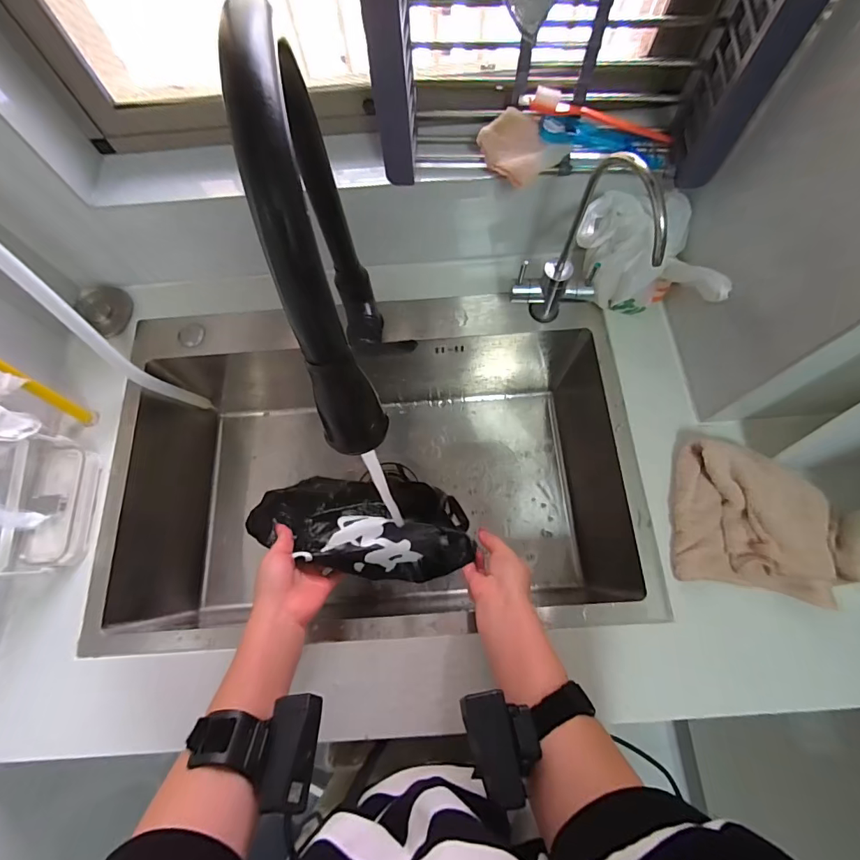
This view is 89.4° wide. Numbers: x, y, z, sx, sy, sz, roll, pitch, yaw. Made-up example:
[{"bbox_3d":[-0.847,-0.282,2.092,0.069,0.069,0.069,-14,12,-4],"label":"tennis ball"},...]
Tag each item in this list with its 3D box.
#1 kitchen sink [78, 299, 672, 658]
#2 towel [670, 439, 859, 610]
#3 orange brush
[{"bbox_3d":[-0.069,0.049,0.648,0.644,0.210,0.436,-4,71,1],"label":"kitchen sink"},{"bbox_3d":[0.359,0.097,0.476,0.161,0.024,0.151,7,82,18],"label":"towel"},{"bbox_3d":[0.178,-0.330,0.461,0.165,0.019,0.019,10,71,-10],"label":"orange brush"}]

